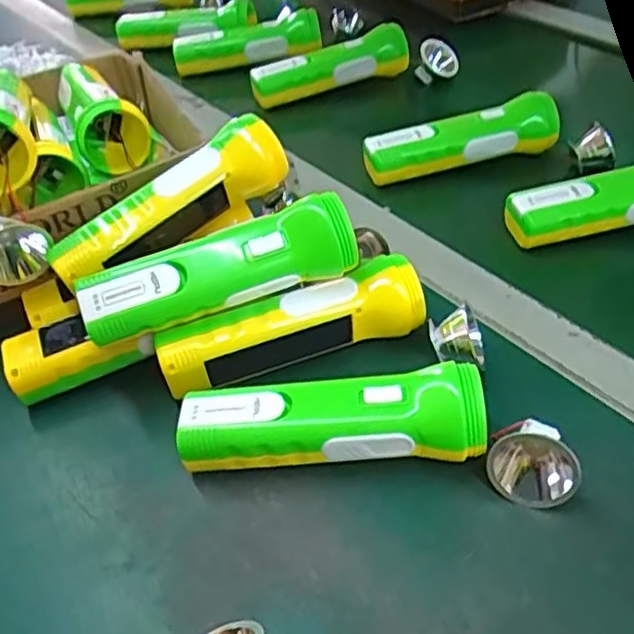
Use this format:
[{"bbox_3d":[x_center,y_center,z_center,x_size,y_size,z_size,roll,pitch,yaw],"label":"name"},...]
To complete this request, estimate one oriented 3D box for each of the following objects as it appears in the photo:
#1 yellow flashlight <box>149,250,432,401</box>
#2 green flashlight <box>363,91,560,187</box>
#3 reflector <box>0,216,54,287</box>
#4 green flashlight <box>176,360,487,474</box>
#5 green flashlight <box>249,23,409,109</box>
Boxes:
[{"bbox_3d":[-0.016,0.006,0.424,0.168,0.043,0.044,-16,44,-12],"label":"yellow flashlight"},{"bbox_3d":[0.131,-0.160,0.612,0.181,0.042,0.037,-12,44,-8],"label":"green flashlight"},{"bbox_3d":[-0.191,-0.042,0.424,0.044,0.035,0.036,-28,48,-23],"label":"reflector"},{"bbox_3d":[0.007,0.061,0.374,0.163,0.045,0.045,-3,43,1],"label":"green flashlight"},{"bbox_3d":[0.011,-0.285,0.760,0.182,0.048,0.051,-16,44,-12],"label":"green flashlight"}]

